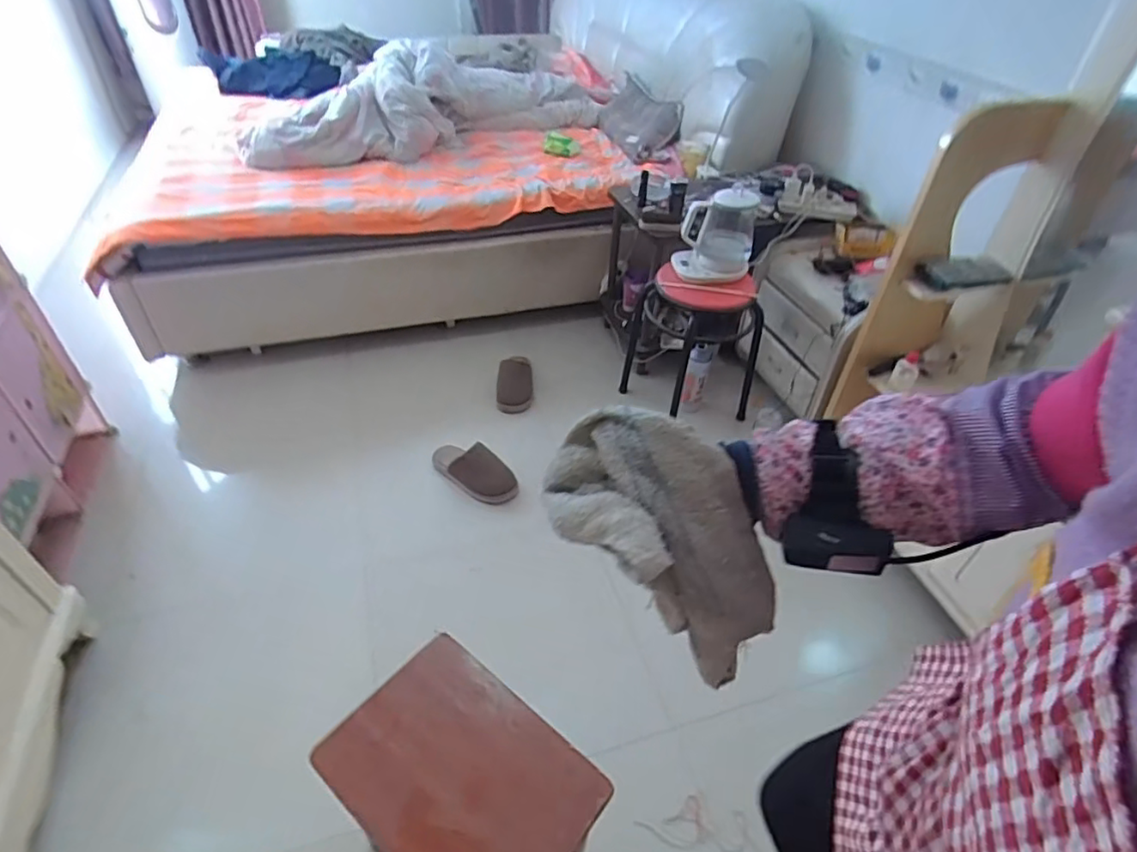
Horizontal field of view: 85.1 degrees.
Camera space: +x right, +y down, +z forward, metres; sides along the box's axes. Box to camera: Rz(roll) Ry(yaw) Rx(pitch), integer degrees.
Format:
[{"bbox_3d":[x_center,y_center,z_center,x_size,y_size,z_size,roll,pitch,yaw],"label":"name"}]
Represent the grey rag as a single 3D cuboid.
[{"bbox_3d":[0.062,0.077,0.489,0.105,0.128,0.207,-26,50,-28],"label":"grey rag"}]

